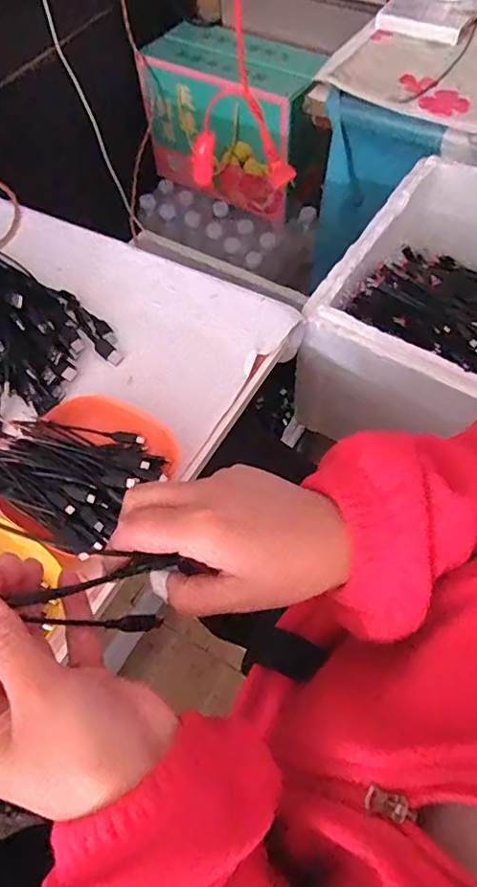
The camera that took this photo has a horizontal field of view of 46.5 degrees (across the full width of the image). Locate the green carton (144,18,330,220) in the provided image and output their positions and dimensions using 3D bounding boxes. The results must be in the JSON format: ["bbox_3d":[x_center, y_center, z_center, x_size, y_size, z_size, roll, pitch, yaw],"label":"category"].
[{"bbox_3d":[-0.011,-0.615,1.061,0.317,0.233,0.155,25,64,16],"label":"green carton"}]

